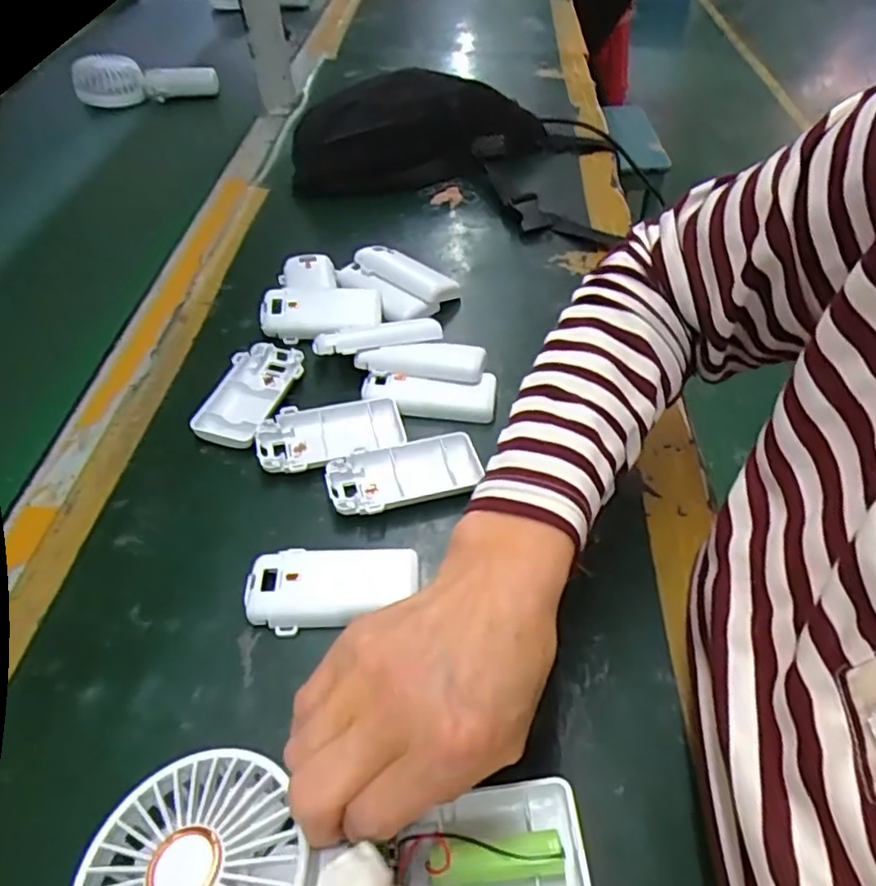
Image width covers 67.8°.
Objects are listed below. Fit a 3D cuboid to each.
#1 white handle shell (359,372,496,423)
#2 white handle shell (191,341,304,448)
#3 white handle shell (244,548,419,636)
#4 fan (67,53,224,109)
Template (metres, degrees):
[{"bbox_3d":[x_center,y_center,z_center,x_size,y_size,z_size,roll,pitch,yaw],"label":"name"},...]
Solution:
[{"bbox_3d":[-0.006,-0.033,0.460,0.093,0.016,0.033,0,47,-1],"label":"white handle shell"},{"bbox_3d":[-0.131,-0.034,0.465,0.051,0.018,0.092,8,47,7],"label":"white handle shell"},{"bbox_3d":[-0.058,0.080,0.359,0.091,0.018,0.043,-1,47,-2],"label":"white handle shell"},{"bbox_3d":[-0.409,-0.511,0.920,0.195,0.065,0.029,-2,47,-3],"label":"fan"}]

